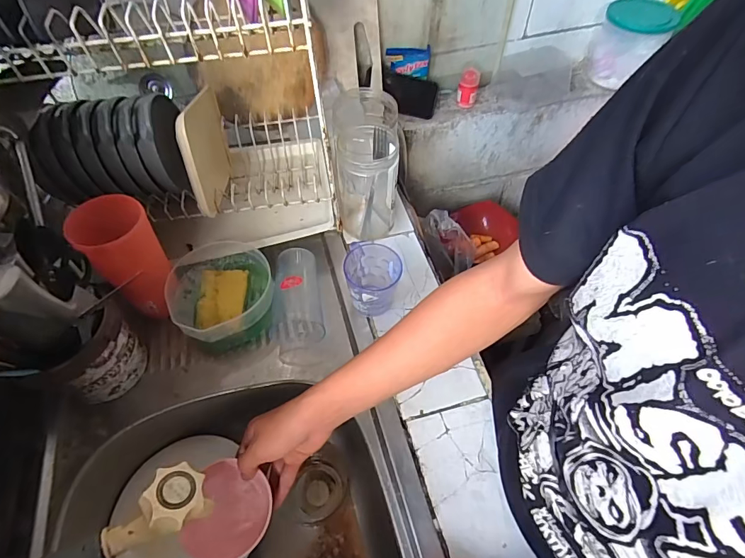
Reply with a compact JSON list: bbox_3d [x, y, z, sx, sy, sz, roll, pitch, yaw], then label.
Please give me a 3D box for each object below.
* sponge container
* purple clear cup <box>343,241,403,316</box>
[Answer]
[{"bbox_3d":[-0.219,0.019,0.618,0.139,0.071,0.162,-11,56,-8],"label":"sponge container"},{"bbox_3d":[-0.004,0.006,0.601,0.077,0.084,0.076,15,56,10],"label":"purple clear cup"}]

